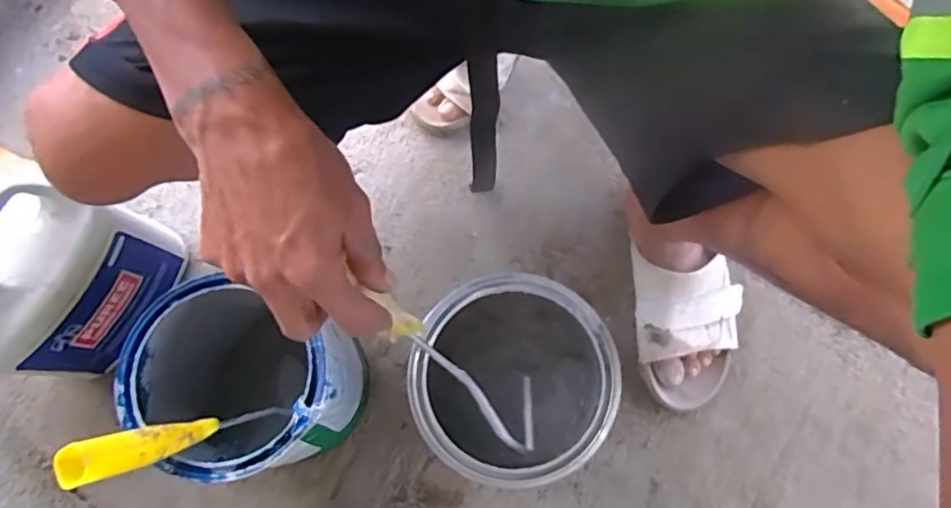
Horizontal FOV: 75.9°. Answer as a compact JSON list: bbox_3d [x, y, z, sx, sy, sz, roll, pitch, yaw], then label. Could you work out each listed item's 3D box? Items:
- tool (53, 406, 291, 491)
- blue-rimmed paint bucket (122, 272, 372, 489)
[{"bbox_3d":[-0.227,0.142,0.485,0.024,0.194,0.029,-29,78,19],"label":"tool"},{"bbox_3d":[-0.206,0.120,0.581,0.167,0.204,0.158,35,80,7],"label":"blue-rimmed paint bucket"}]

